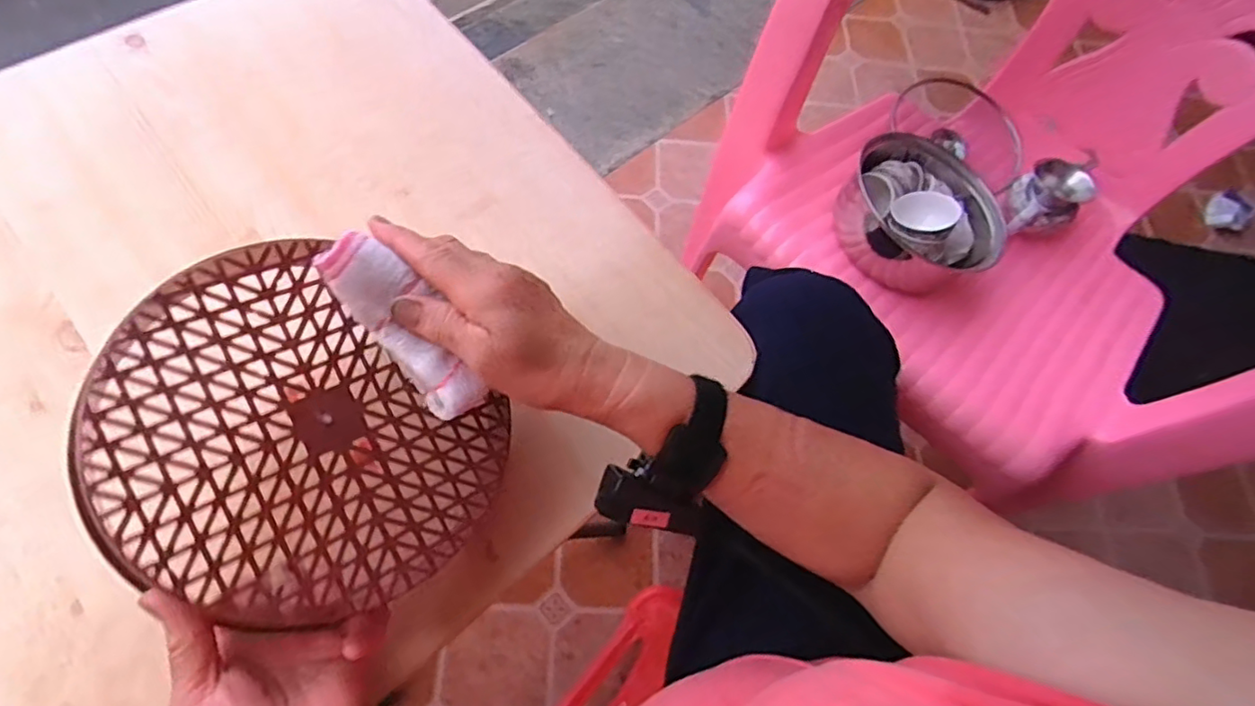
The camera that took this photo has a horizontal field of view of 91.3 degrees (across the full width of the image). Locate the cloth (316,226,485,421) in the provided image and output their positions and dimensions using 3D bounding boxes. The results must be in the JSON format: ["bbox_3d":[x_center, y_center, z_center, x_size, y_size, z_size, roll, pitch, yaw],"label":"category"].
[{"bbox_3d":[-0.124,-0.015,0.345,0.042,0.018,0.116,-36,97,-20],"label":"cloth"}]

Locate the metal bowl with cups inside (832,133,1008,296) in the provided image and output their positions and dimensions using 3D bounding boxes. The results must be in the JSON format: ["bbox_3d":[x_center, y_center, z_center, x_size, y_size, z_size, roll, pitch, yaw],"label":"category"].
[{"bbox_3d":[0.307,-0.147,0.636,0.161,0.070,0.159,2,66,-5],"label":"metal bowl with cups inside"}]

